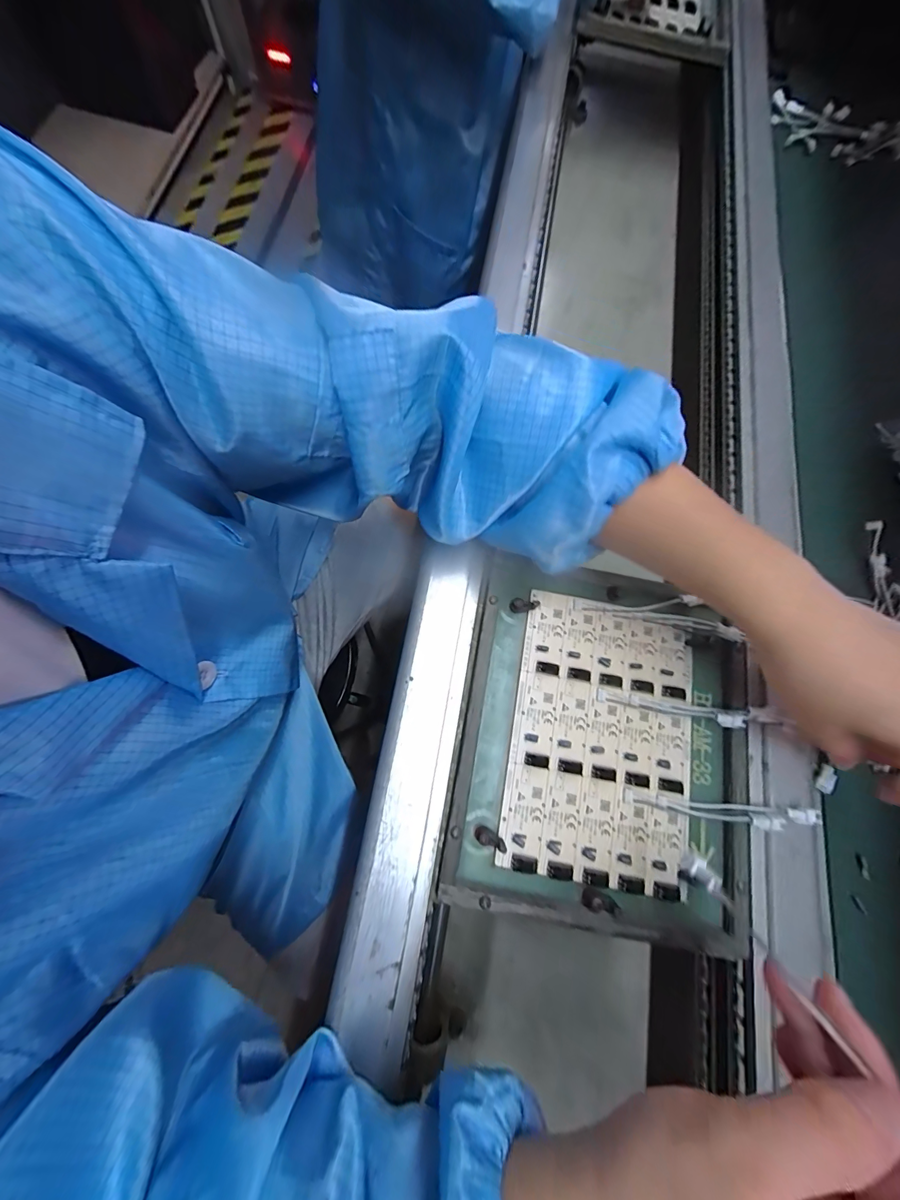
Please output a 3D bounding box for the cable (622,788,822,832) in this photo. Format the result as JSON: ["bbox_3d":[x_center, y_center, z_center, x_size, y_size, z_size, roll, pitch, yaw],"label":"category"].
[{"bbox_3d":[0.181,0.142,0.258,0.118,0.020,0.014,5,75,-2],"label":"cable"}]

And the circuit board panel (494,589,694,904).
[{"bbox_3d":[0.110,0.097,0.278,0.127,0.008,0.189,11,73,2],"label":"circuit board panel"}]

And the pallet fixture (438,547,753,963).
[{"bbox_3d":[0.110,0.096,0.273,0.201,0.019,0.234,11,73,2],"label":"pallet fixture"}]

